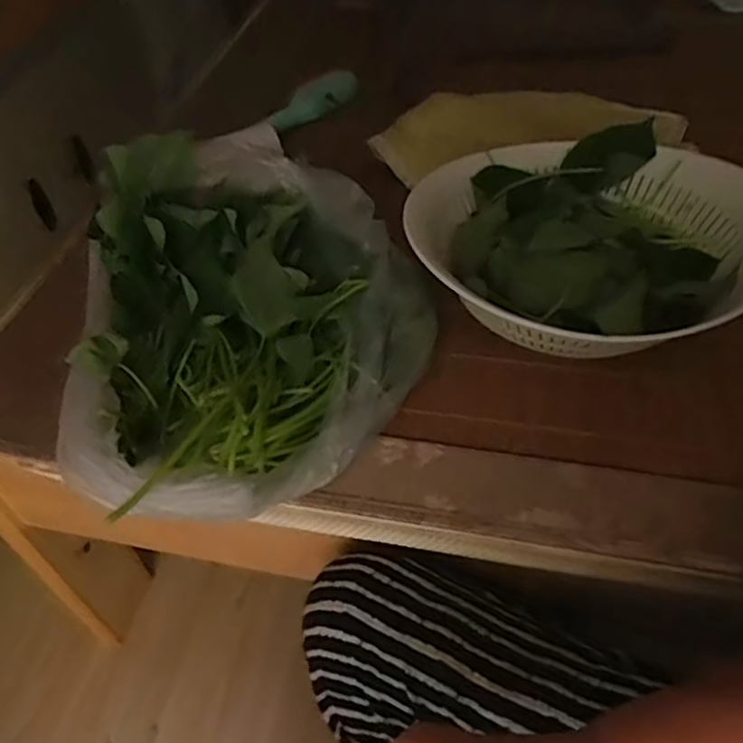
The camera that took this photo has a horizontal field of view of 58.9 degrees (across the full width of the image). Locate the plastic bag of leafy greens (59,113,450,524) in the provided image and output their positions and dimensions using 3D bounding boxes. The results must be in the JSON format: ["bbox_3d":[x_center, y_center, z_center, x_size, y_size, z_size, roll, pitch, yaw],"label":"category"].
[{"bbox_3d":[-0.096,-0.034,0.471,0.234,0.142,0.269,18,52,17],"label":"plastic bag of leafy greens"}]

